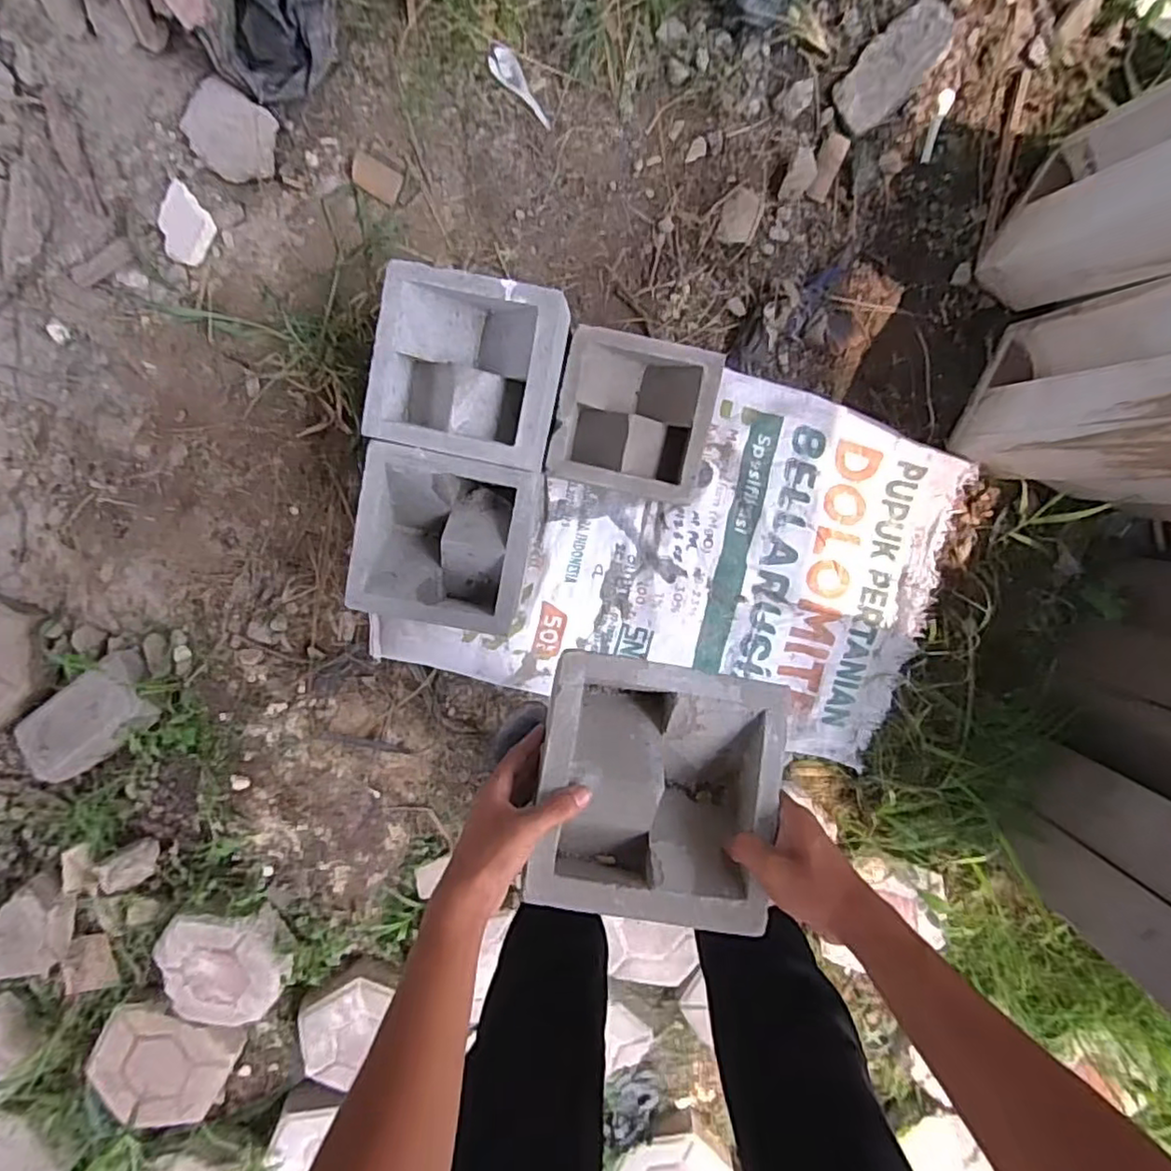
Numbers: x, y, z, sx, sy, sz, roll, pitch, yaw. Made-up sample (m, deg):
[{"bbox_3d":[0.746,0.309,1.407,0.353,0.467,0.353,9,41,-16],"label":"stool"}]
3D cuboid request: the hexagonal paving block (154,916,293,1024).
[{"bbox_3d":[-0.554,0.581,0.970,0.200,0.038,0.196,-43,89,7],"label":"hexagonal paving block"}]

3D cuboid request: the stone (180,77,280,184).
[{"bbox_3d":[-0.484,-0.612,0.866,0.135,0.034,0.100,32,96,-4],"label":"stone"}]

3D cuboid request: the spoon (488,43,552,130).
[{"bbox_3d":[-0.087,-0.673,0.866,0.035,0.007,0.118,-39,105,7],"label":"spoon"}]

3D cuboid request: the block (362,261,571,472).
[{"bbox_3d":[-0.137,-0.254,0.771,0.210,0.110,0.200,12,97,-2],"label":"block"}]

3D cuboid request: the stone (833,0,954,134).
[{"bbox_3d":[0.395,-0.667,0.823,0.081,0.042,0.153,42,96,-5],"label":"stone"}]

